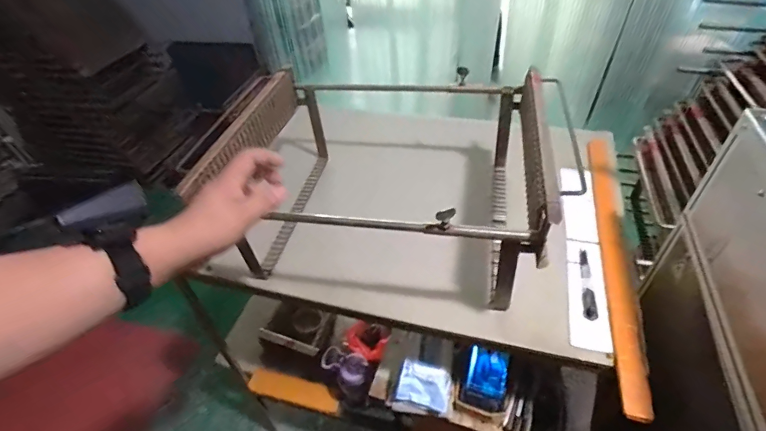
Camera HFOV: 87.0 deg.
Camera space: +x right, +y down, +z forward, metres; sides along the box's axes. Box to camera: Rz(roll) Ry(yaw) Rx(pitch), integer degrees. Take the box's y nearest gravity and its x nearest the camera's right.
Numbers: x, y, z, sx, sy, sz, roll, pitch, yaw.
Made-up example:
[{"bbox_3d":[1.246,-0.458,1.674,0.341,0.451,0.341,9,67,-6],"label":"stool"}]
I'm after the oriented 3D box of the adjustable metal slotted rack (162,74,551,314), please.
[{"bbox_3d":[-0.009,-0.087,0.726,0.517,0.229,0.430,5,45,12],"label":"adjustable metal slotted rack"}]

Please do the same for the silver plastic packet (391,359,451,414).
[{"bbox_3d":[0.073,0.312,0.733,0.097,0.055,0.064,10,46,16],"label":"silver plastic packet"}]

